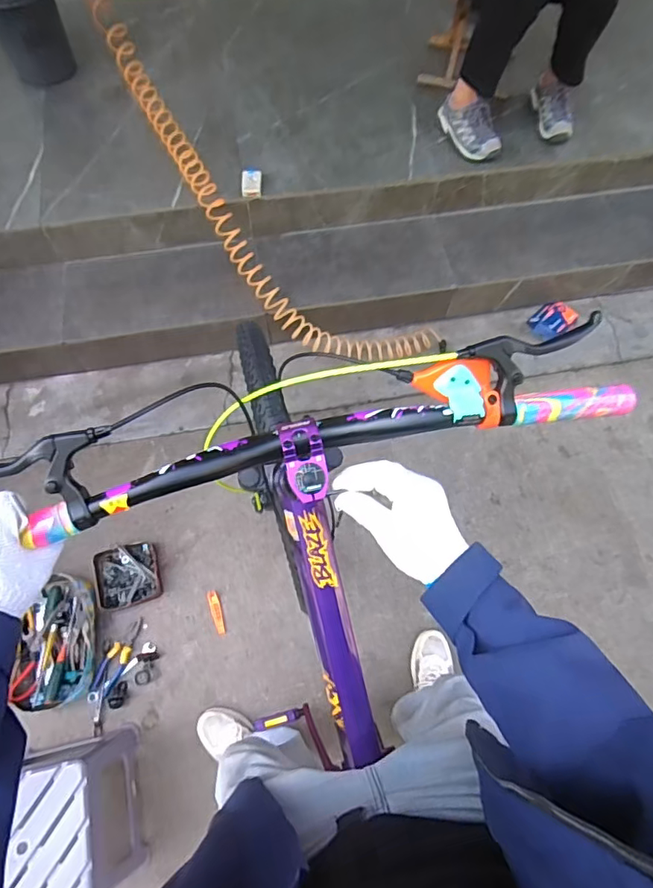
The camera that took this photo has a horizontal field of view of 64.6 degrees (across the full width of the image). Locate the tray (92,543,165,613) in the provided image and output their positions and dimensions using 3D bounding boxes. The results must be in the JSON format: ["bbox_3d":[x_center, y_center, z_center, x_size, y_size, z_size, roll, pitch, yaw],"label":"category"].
[{"bbox_3d":[-0.520,0.342,1.346,0.155,0.025,0.152,-14,67,-6],"label":"tray"}]

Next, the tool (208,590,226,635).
[{"bbox_3d":[-0.294,0.451,1.387,0.030,0.007,0.116,-18,68,-8],"label":"tool"}]

